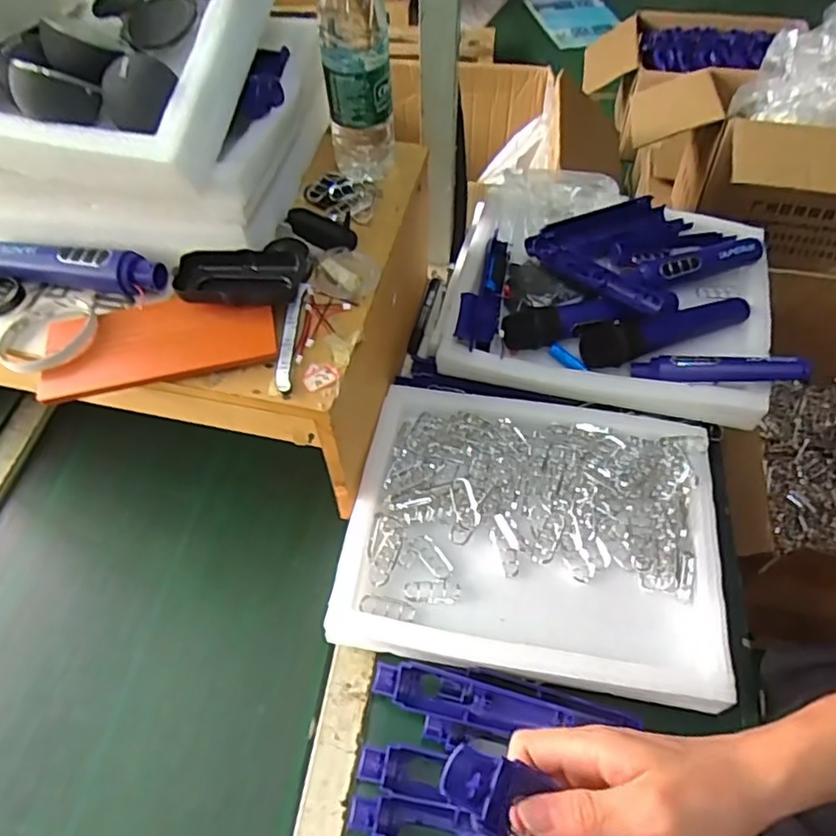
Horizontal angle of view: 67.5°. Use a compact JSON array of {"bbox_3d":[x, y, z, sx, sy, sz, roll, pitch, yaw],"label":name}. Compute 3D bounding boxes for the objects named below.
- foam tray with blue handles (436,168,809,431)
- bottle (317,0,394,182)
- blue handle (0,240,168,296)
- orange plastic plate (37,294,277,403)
[{"bbox_3d":[0.229,-0.160,0.761,0.378,0.080,0.312,11,56,8],"label":"foam tray with blue handles"},{"bbox_3d":[-0.058,-0.334,0.596,0.065,0.222,0.061,-4,55,-2],"label":"bottle"},{"bbox_3d":[-0.317,-0.142,0.574,0.176,0.032,0.031,10,56,8],"label":"blue handle"},{"bbox_3d":[-0.222,-0.068,0.537,0.194,0.012,0.090,-13,60,-4],"label":"orange plastic plate"}]

